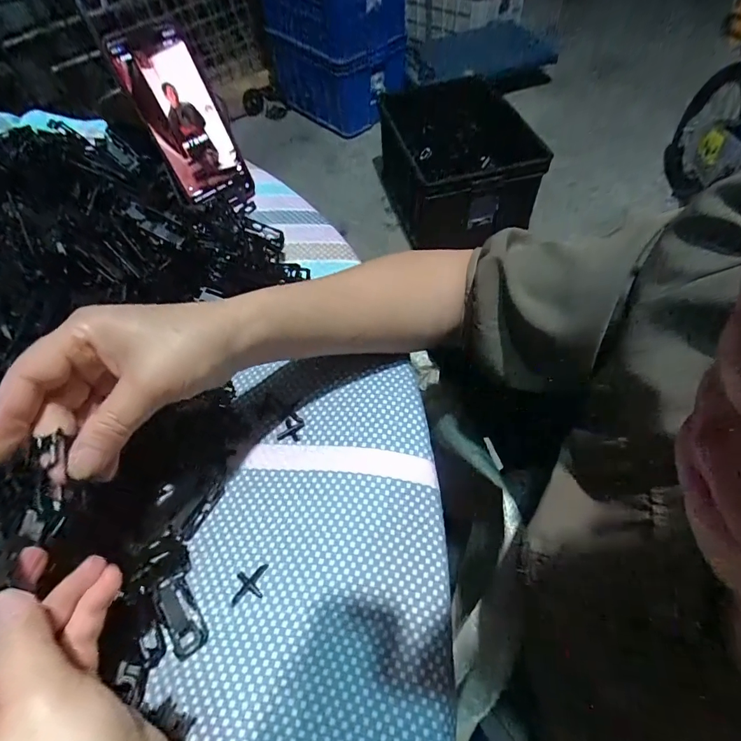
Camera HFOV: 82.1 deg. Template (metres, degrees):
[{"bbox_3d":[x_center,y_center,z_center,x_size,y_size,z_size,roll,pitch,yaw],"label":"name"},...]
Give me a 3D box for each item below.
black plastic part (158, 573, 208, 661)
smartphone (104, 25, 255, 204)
[{"bbox_3d":[-0.112,0.142,0.249,0.018,0.004,0.045,-30,61,-15],"label":"black plastic part"},{"bbox_3d":[-0.177,-0.238,0.411,0.078,0.146,0.011,-35,36,-22],"label":"smartphone"}]

